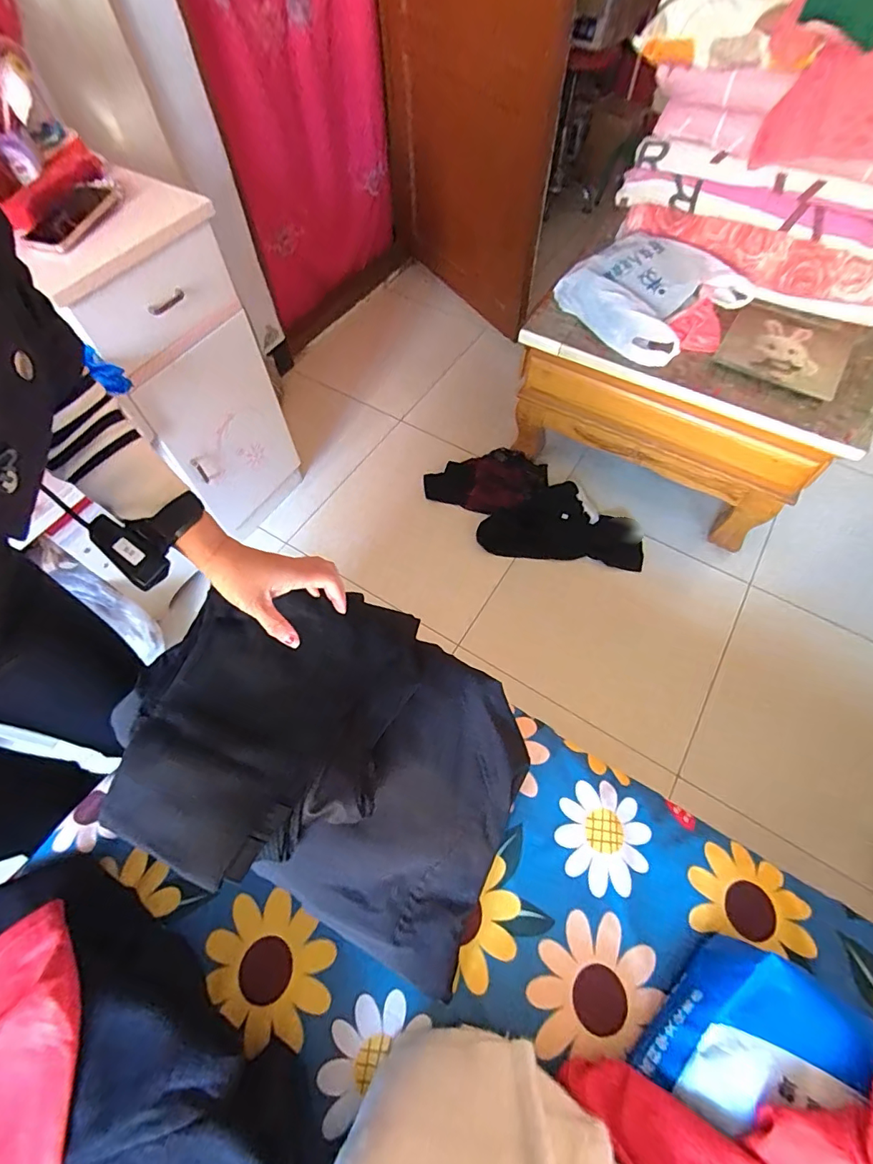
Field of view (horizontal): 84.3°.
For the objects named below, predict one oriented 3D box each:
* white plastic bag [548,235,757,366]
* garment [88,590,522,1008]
[{"bbox_3d":[0.512,-0.690,1.166,0.324,0.120,0.345,-38,68,-18],"label":"white plastic bag"},{"bbox_3d":[-0.101,0.190,0.549,0.434,0.103,0.330,30,60,-5],"label":"garment"}]

